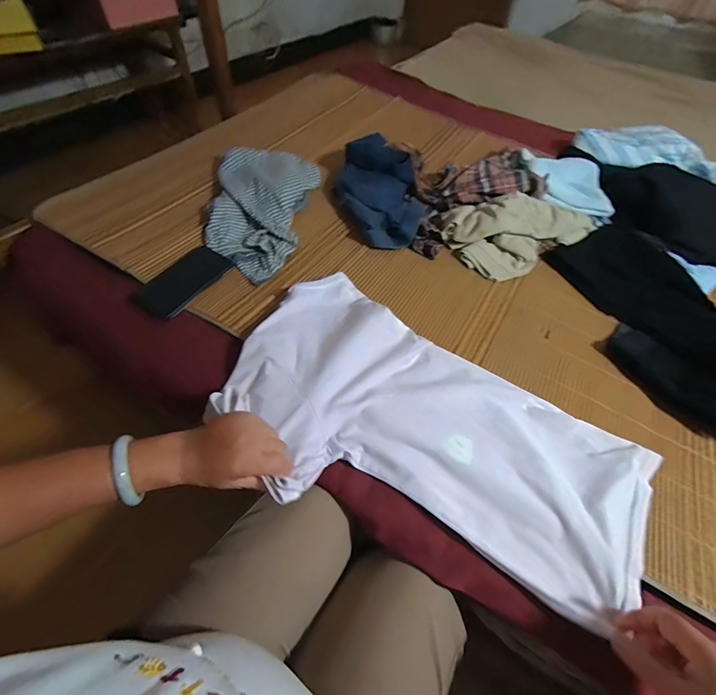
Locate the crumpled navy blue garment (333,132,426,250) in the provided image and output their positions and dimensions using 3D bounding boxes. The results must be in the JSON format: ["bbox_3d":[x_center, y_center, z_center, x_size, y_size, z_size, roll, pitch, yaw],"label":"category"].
[{"bbox_3d":[0.044,-0.343,0.754,0.179,0.069,0.290,0,56,-5],"label":"crumpled navy blue garment"}]

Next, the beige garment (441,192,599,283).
[{"bbox_3d":[0.334,-0.262,0.734,0.311,0.076,0.186,-26,62,-21],"label":"beige garment"}]

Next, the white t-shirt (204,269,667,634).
[{"bbox_3d":[0.090,0.110,0.473,0.550,0.034,0.302,28,58,12],"label":"white t-shirt"}]

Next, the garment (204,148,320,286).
[{"bbox_3d":[-0.192,-0.288,0.716,0.202,0.039,0.366,-1,56,-5],"label":"garment"}]

